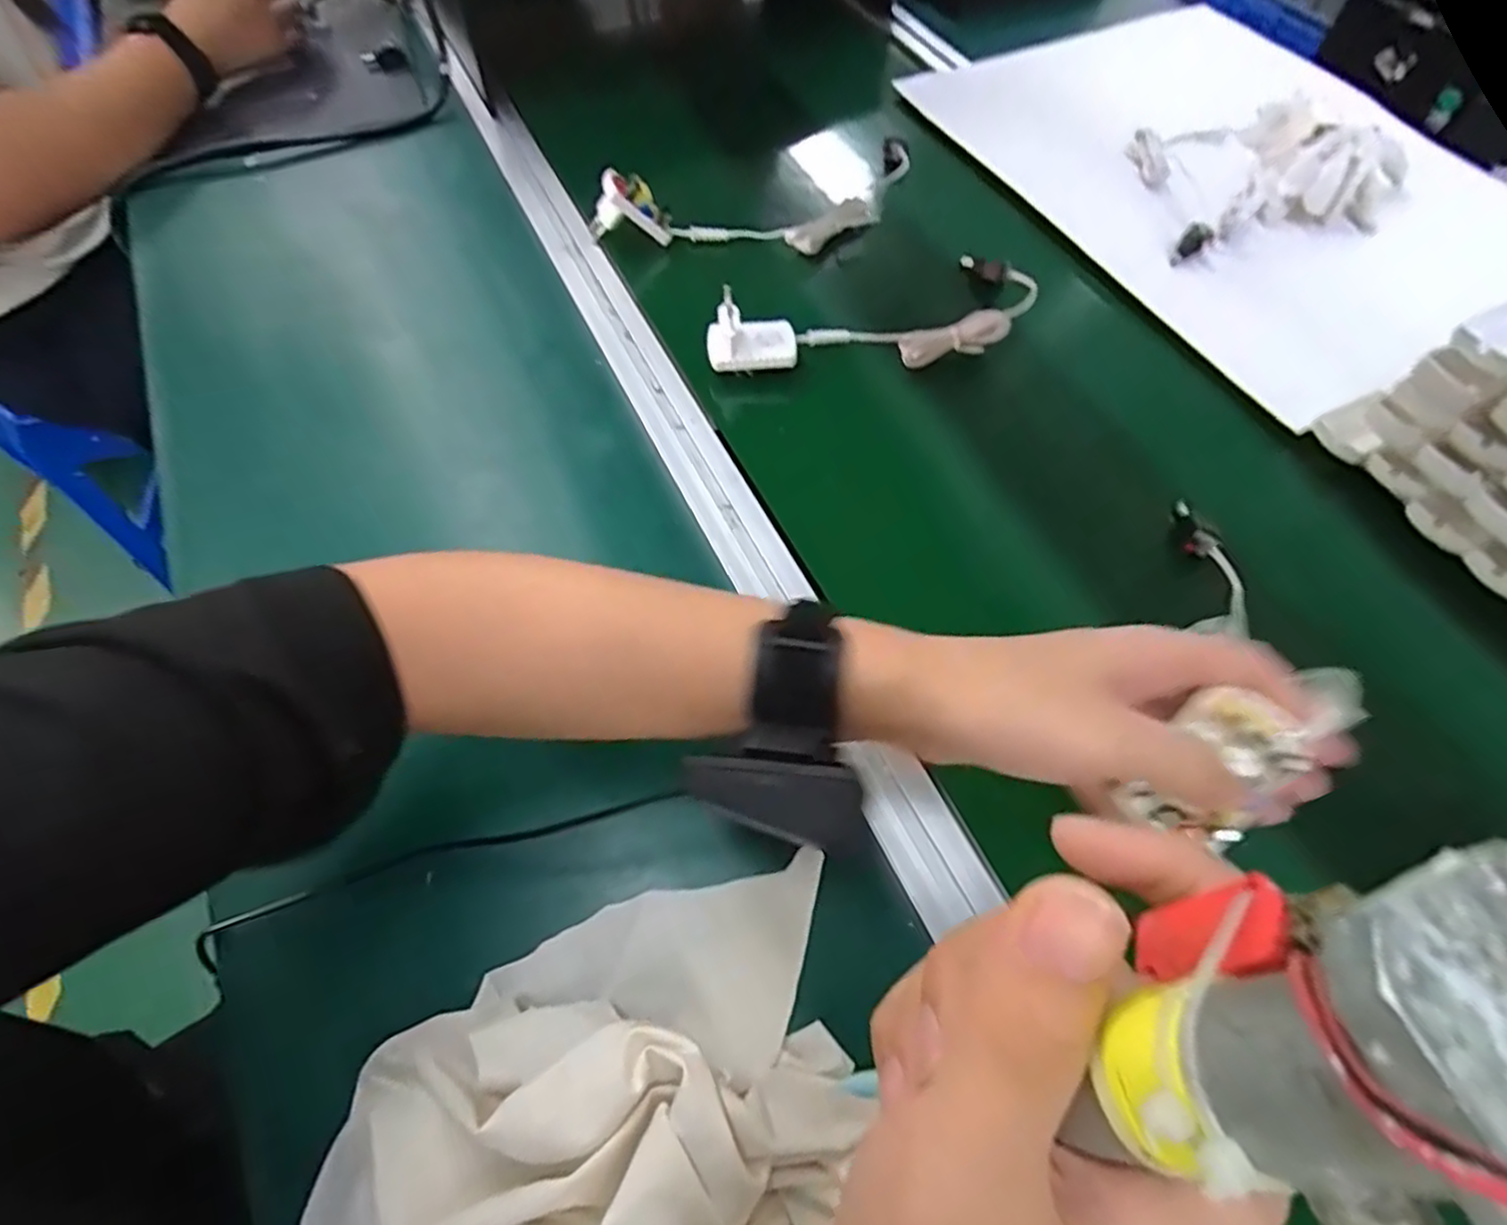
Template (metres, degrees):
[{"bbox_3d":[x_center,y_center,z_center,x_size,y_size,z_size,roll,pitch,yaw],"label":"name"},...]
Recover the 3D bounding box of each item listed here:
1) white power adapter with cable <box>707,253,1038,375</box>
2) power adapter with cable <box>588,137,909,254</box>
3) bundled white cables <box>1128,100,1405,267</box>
[{"bbox_3d":[0.096,-0.211,0.509,0.254,0.048,0.091,-26,65,-14],"label":"white power adapter with cable"},{"bbox_3d":[0.019,-0.335,0.582,0.285,0.060,0.096,-24,64,-13],"label":"power adapter with cable"},{"bbox_3d":[0.433,-0.380,0.607,0.230,0.040,0.188,-11,62,-6],"label":"bundled white cables"}]

